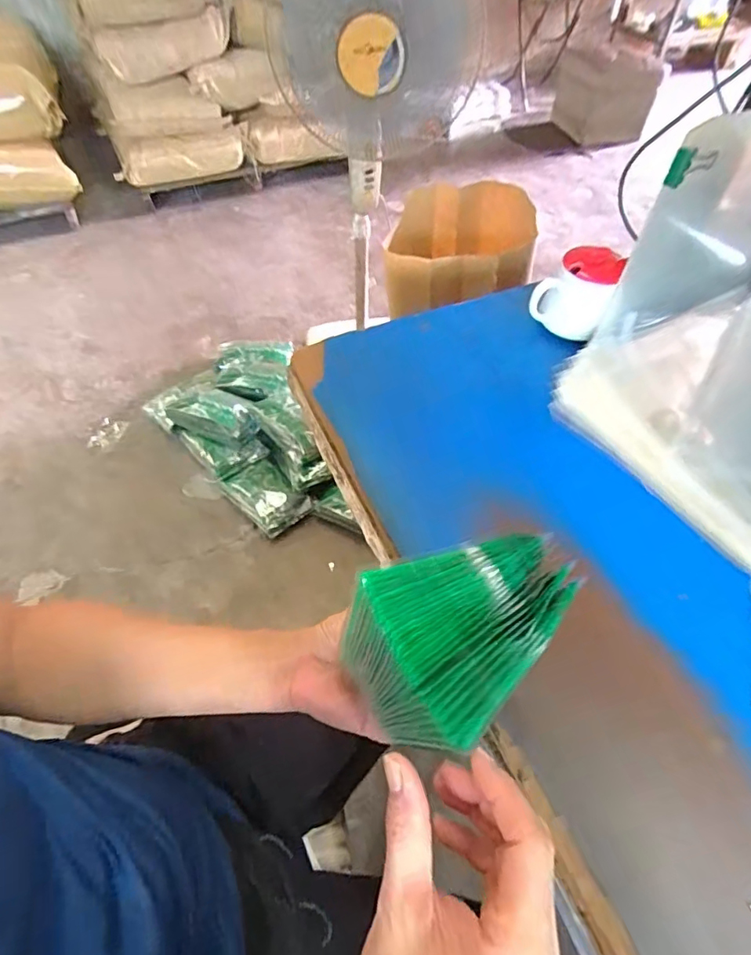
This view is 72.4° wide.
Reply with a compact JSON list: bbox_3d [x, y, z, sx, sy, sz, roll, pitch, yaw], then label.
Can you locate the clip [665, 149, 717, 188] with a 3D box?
[{"bbox_3d":[0.300,-0.298,0.487,0.057,0.032,0.011,-23,56,-17],"label":"clip"}]

